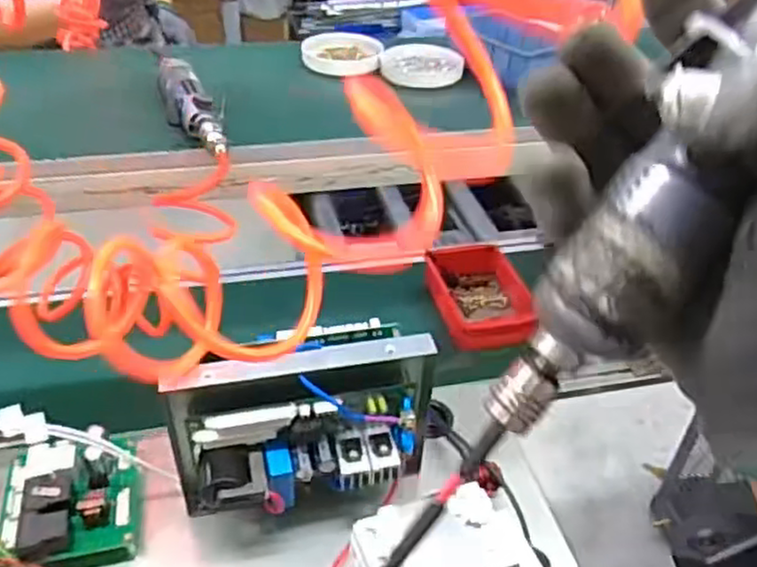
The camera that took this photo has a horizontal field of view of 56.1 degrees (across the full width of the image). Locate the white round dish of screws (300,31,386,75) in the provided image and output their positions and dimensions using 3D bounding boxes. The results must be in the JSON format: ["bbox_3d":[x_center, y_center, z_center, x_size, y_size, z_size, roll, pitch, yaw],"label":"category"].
[{"bbox_3d":[-0.046,-0.300,0.924,0.100,0.024,0.115,3,38,0],"label":"white round dish of screws"}]

